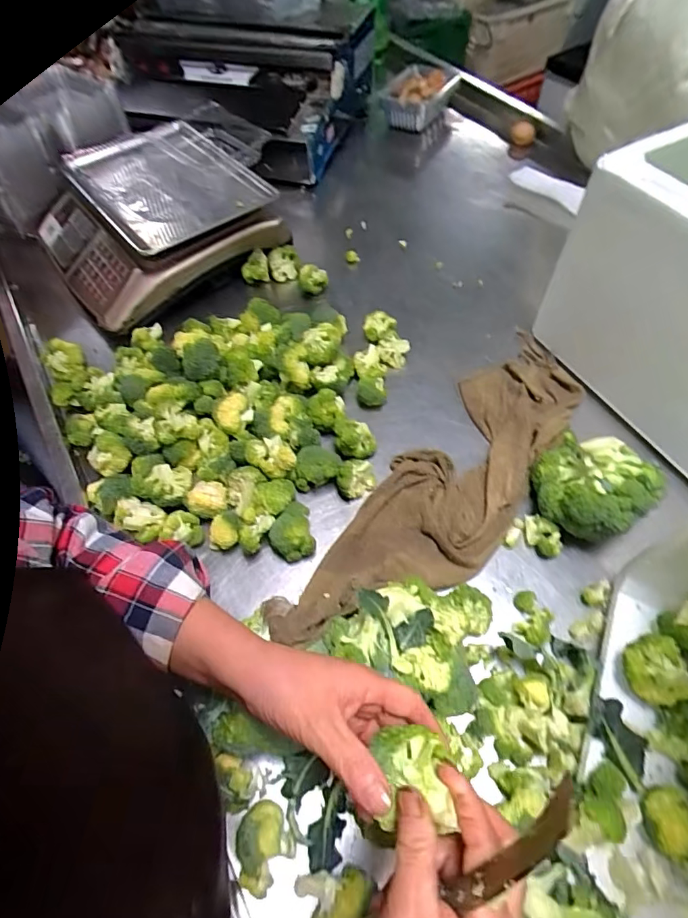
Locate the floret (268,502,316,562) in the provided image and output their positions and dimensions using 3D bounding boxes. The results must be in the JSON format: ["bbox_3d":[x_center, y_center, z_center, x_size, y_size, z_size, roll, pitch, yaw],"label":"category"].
[{"bbox_3d":[-0.060,0.084,0.550,0.047,0.037,0.054,-13,59,-5],"label":"floret"}]

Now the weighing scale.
[{"bbox_3d":[-0.322,-0.410,0.786,0.335,0.118,0.321,-36,64,-18],"label":"weighing scale"}]

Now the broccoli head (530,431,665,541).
[{"bbox_3d":[0.276,0.028,0.541,0.109,0.091,0.124,-33,63,-16],"label":"broccoli head"}]

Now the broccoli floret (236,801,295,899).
[{"bbox_3d":[-0.066,0.325,0.399,0.042,0.038,0.062,-2,59,1],"label":"broccoli floret"}]

